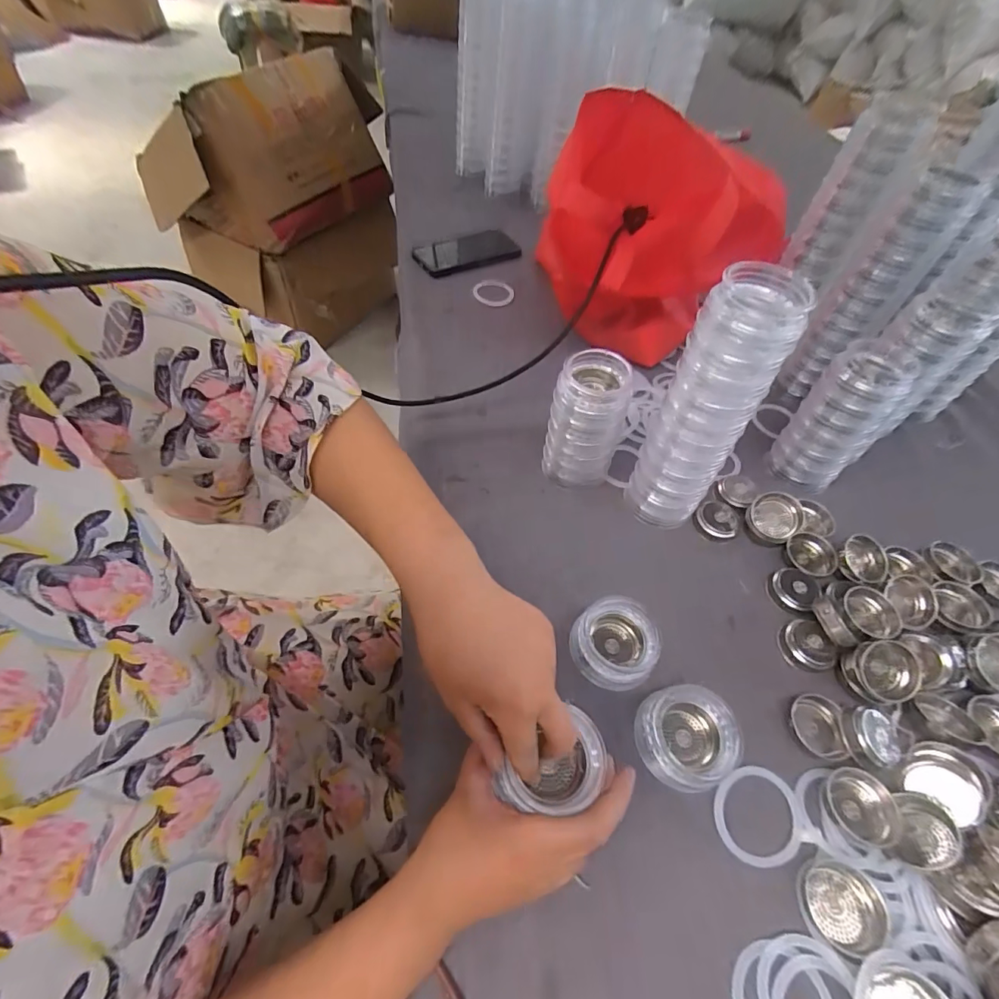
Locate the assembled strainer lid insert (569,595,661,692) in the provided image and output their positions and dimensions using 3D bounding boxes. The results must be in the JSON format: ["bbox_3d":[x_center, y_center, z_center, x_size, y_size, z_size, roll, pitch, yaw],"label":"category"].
[{"bbox_3d":[0.092,0.114,0.374,0.063,0.035,0.063,2,54,-2],"label":"assembled strainer lid insert"}]

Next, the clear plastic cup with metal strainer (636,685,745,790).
[{"bbox_3d":[0.136,0.171,0.342,0.065,0.027,0.064,2,54,-2],"label":"clear plastic cup with metal strainer"}]

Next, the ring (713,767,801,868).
[{"bbox_3d":[0.176,0.213,0.320,0.059,0.007,0.055,2,54,-2],"label":"ring"}]

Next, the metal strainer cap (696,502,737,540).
[{"bbox_3d":[0.215,0.019,0.467,0.038,0.016,0.036,2,54,-2],"label":"metal strainer cap"}]

